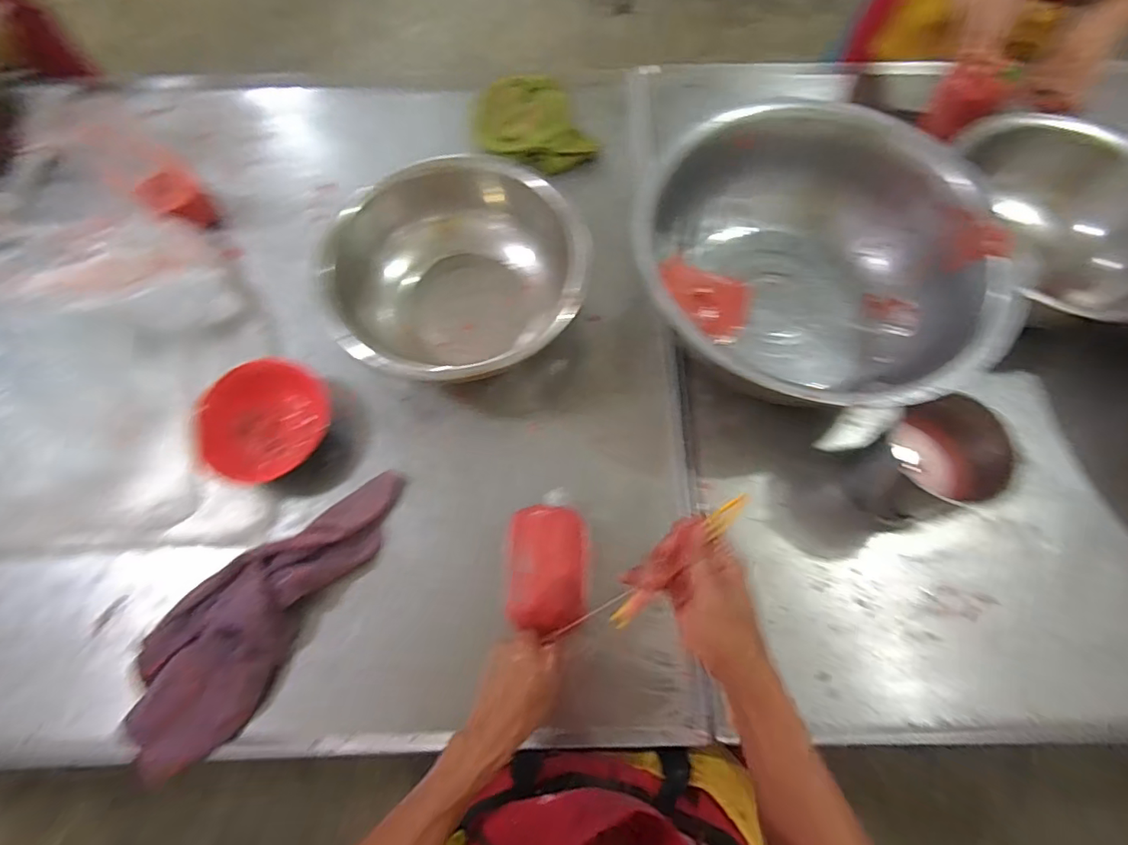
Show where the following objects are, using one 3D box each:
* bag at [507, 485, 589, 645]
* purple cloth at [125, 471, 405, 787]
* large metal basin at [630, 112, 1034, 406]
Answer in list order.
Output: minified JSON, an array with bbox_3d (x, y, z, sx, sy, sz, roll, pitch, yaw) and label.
[{"bbox_3d":[-0.017,0.152,0.588,0.088,0.061,0.156,1,70,0],"label":"bag"},{"bbox_3d":[-0.354,0.203,0.616,0.153,0.046,0.389,35,74,12],"label":"purple cloth"},{"bbox_3d":[0.305,-0.174,0.710,0.426,0.216,0.403,0,70,0],"label":"large metal basin"}]

